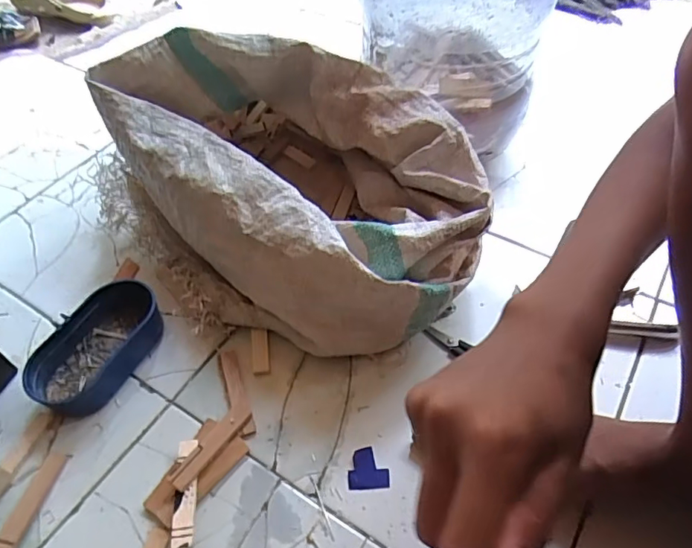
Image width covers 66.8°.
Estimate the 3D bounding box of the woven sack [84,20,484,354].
[{"bbox_3d":[-0.064,-0.113,0.605,0.445,0.209,0.301,29,58,23],"label":"woven sack"}]

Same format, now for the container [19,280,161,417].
[{"bbox_3d":[-0.270,0.078,0.570,0.083,0.043,0.156,22,55,19],"label":"container"}]

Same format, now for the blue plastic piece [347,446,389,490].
[{"bbox_3d":[0.021,0.188,0.509,0.040,0.004,0.039,-4,51,-1],"label":"blue plastic piece"}]

